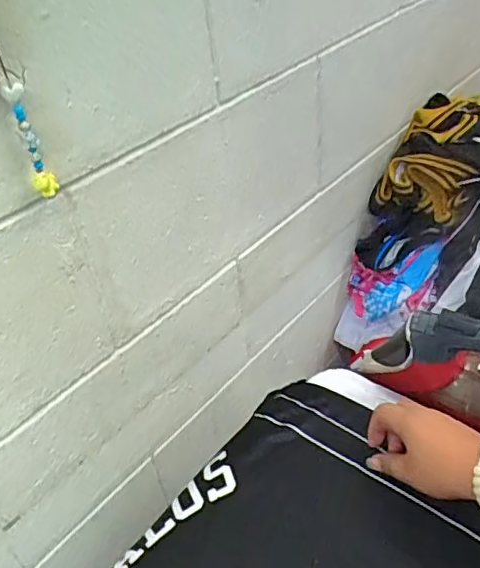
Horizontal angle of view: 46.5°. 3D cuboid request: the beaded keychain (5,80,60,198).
[{"bbox_3d":[-0.169,-0.115,0.453,0.019,0.092,0.010,-22,42,-19],"label":"beaded keychain"}]

